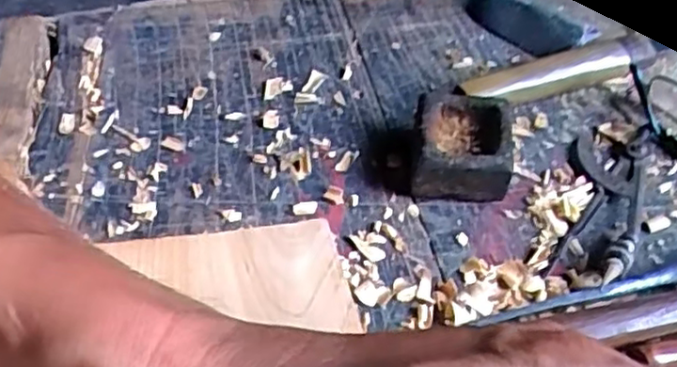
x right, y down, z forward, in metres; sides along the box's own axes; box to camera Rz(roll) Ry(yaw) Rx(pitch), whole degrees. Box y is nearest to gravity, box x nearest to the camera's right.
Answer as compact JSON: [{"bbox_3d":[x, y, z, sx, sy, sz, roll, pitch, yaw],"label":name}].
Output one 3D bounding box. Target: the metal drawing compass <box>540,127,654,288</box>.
[{"bbox_3d":[0.128,0.004,0.338,0.037,0.014,0.104,20,53,13],"label":"metal drawing compass"}]

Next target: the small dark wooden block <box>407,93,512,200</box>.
[{"bbox_3d":[0.060,-0.019,0.345,0.045,0.028,0.050,7,51,3],"label":"small dark wooden block"}]

